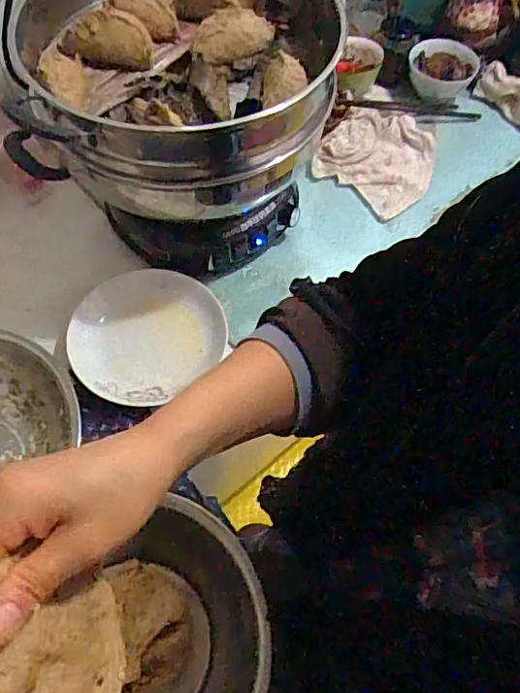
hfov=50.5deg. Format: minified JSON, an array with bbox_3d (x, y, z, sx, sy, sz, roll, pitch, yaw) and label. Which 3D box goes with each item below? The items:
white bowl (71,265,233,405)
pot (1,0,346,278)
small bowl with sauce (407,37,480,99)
[{"bbox_3d":[-0.142,-0.017,0.705,0.195,0.034,0.171,-40,70,-20],"label":"white bowl"},{"bbox_3d":[-0.097,-0.315,0.726,0.358,0.273,0.409,-7,62,-5],"label":"pot"},{"bbox_3d":[0.311,-0.476,0.944,0.112,0.042,0.107,1,62,-1],"label":"small bowl with sauce"}]

